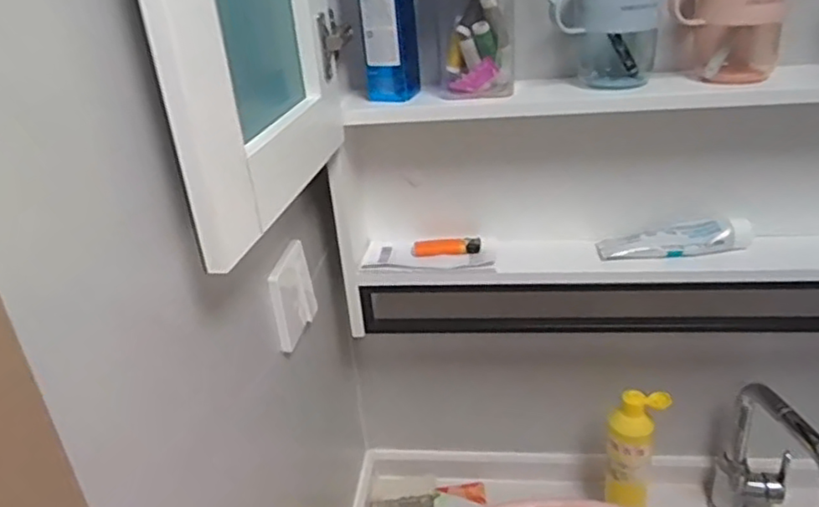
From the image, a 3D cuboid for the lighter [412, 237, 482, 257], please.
[{"bbox_3d":[0.045,-0.009,0.790,0.082,0.017,0.019,-2,27,7],"label":"lighter"}]

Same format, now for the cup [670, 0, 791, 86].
[{"bbox_3d":[0.312,-0.224,0.647,0.100,0.102,0.075,8,30,25],"label":"cup"}]

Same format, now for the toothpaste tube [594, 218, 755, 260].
[{"bbox_3d":[0.301,-0.016,0.743,0.163,0.031,0.042,-1,27,10],"label":"toothpaste tube"}]

